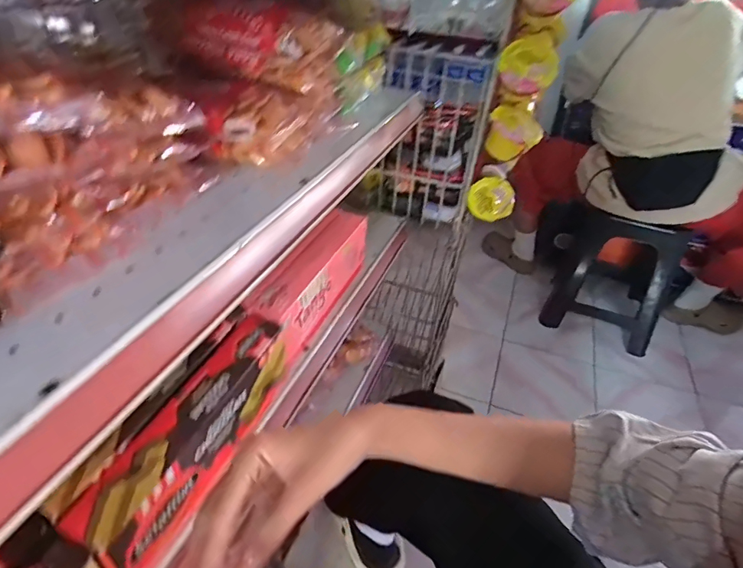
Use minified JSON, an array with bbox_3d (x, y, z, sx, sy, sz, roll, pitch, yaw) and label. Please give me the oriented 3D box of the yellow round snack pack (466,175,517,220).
[{"bbox_3d":[0.182,-0.129,0.691,0.071,0.063,0.022,24,41,25],"label":"yellow round snack pack"}]

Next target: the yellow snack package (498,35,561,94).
[{"bbox_3d":[0.203,-0.282,0.586,0.072,0.065,0.015,18,39,18],"label":"yellow snack package"}]

